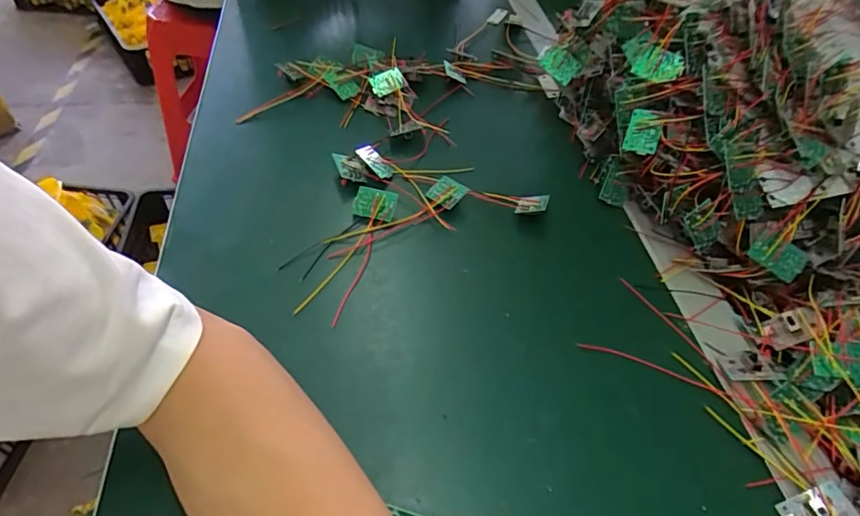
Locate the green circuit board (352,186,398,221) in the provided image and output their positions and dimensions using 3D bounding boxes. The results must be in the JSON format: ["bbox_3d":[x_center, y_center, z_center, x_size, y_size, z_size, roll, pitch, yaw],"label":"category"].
[{"bbox_3d":[-0.048,-0.046,0.434,0.036,0.005,0.026,12,85,14],"label":"green circuit board"}]

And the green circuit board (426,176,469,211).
[{"bbox_3d":[0.013,-0.057,0.448,0.038,0.005,0.026,35,86,41],"label":"green circuit board"}]

